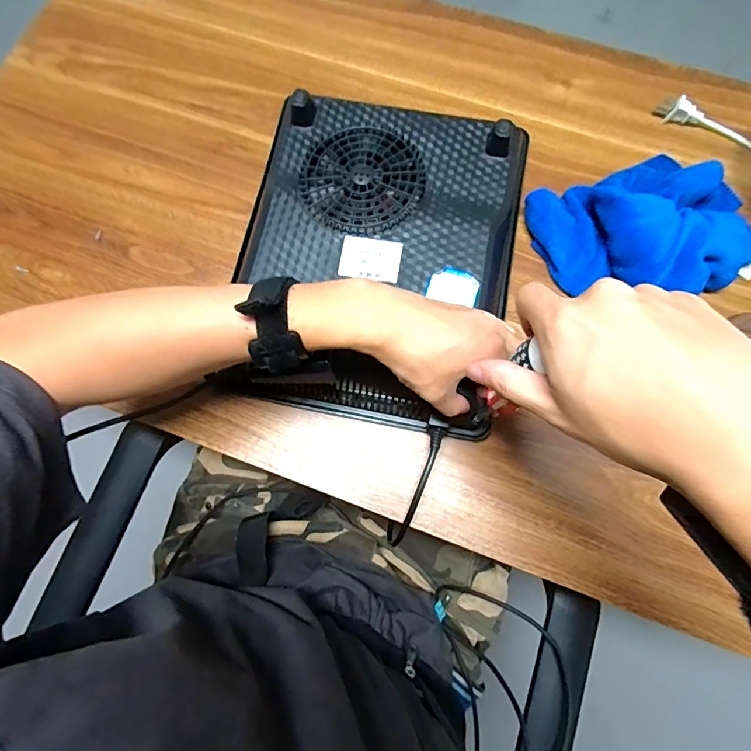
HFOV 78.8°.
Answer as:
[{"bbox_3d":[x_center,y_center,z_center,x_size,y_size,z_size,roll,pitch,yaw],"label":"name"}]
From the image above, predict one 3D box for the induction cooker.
[{"bbox_3d":[0.003,-0.124,0.449,0.259,0.044,0.318,11,77,4],"label":"induction cooker"}]

